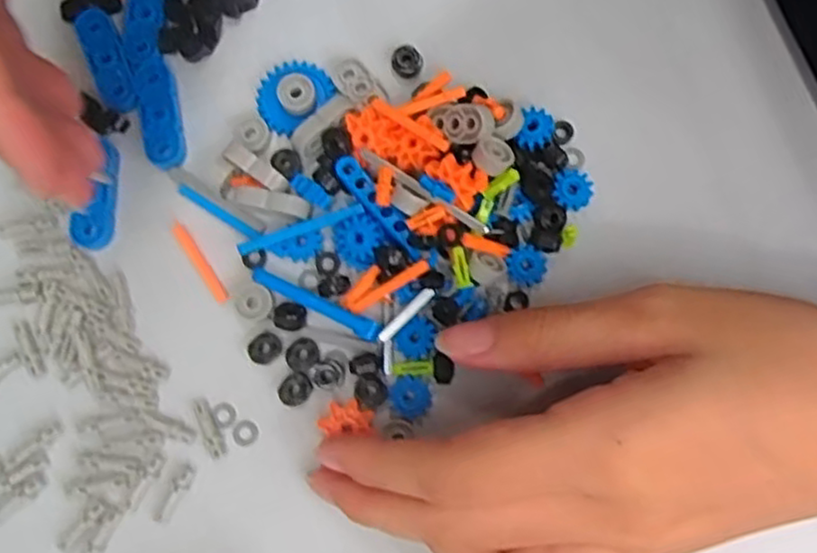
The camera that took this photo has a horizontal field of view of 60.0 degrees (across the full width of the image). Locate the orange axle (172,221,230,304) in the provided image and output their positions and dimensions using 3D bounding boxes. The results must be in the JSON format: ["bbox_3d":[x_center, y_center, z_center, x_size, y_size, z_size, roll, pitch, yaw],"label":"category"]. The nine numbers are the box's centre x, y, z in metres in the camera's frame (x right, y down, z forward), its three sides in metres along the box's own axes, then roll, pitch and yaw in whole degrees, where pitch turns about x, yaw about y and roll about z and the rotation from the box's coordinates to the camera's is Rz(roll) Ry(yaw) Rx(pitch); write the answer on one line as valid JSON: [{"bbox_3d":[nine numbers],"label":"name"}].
[{"bbox_3d":[-0.069,-0.005,0.231,0.005,0.004,0.030,-34,82,-5],"label":"orange axle"}]

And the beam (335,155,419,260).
[{"bbox_3d":[-0.009,-0.023,0.227,0.008,0.004,0.040,-38,82,-5],"label":"beam"}]

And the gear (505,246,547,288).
[{"bbox_3d":[0.038,-0.003,0.229,0.013,0.004,0.012,0,80,1],"label":"gear"}]

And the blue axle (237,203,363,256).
[{"bbox_3d":[-0.035,-0.015,0.229,0.041,0.006,0.004,-19,81,-2],"label":"blue axle"}]

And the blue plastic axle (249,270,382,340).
[{"bbox_3d":[-0.030,0.008,0.226,0.044,0.004,0.005,26,82,5],"label":"blue plastic axle"}]

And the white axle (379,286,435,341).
[{"bbox_3d":[-0.001,0.012,0.223,0.022,0.005,0.004,-43,83,-7],"label":"white axle"}]

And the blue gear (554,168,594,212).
[{"bbox_3d":[0.054,-0.028,0.234,0.013,0.006,0.012,0,80,1],"label":"blue gear"}]

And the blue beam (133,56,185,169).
[{"bbox_3d":[-0.084,-0.056,0.237,0.012,0.004,0.039,-12,81,-1],"label":"blue beam"}]

